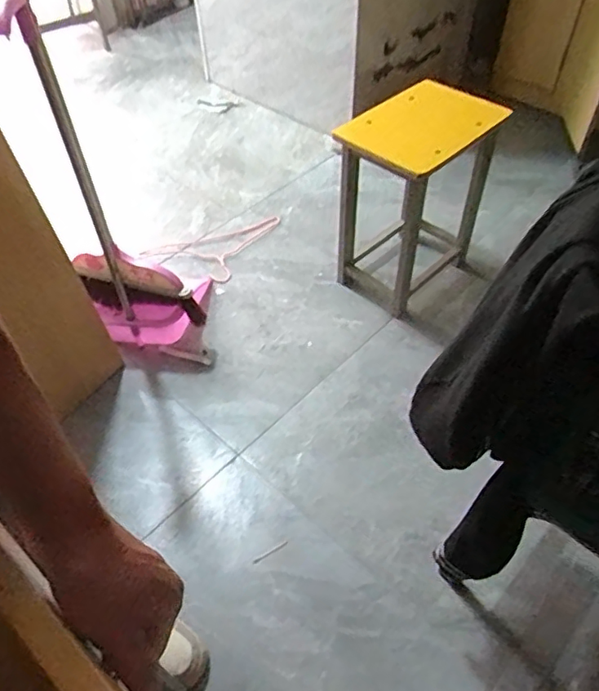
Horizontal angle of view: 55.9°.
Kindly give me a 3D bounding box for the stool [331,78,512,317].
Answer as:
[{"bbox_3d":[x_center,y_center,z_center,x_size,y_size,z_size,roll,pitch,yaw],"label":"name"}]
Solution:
[{"bbox_3d":[0.268,-0.349,1.329,0.242,0.398,0.345,36,59,28],"label":"stool"}]

